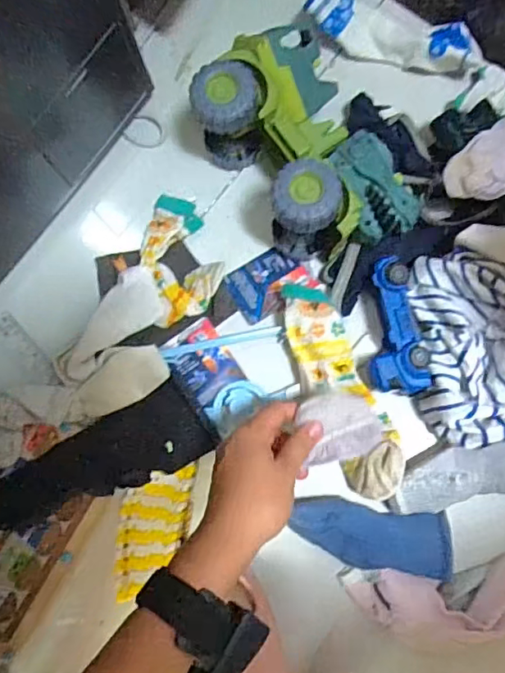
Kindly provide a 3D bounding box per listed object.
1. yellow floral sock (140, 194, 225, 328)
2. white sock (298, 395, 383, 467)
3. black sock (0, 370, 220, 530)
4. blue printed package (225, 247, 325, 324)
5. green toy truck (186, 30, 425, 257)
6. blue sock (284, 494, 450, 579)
[{"bbox_3d":[-0.071,-0.080,0.532,0.071,0.027,0.127,-14,81,1],"label":"yellow floral sock"},{"bbox_3d":[0.074,0.075,0.452,0.063,0.012,0.055,-11,81,1],"label":"white sock"},{"bbox_3d":[-0.151,0.128,0.511,0.228,0.009,0.081,-32,81,-2],"label":"black sock"},{"bbox_3d":[0.018,-0.056,0.537,0.080,0.005,0.058,-31,81,-2],"label":"blue printed package"},{"bbox_3d":[0.050,-0.168,0.501,0.129,0.102,0.212,-34,81,-2],"label":"green toy truck"},{"bbox_3d":[0.108,0.180,0.488,0.141,0.018,0.054,7,82,4],"label":"blue sock"}]

